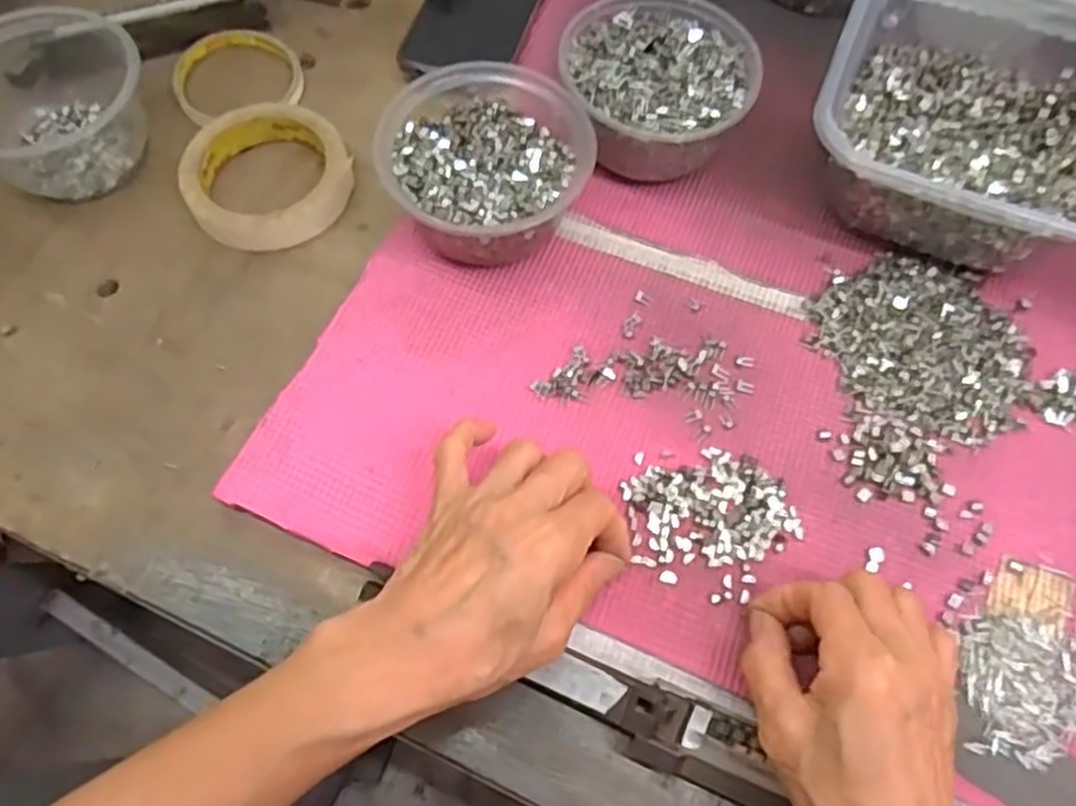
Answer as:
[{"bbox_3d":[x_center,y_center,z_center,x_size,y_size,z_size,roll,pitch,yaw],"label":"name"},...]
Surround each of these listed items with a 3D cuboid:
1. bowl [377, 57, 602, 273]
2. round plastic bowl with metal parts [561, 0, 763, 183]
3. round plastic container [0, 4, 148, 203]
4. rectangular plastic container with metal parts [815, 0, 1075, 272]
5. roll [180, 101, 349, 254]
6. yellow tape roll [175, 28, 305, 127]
[{"bbox_3d":[-0.029,-0.134,0.452,0.109,0.056,0.114,1,64,-1],"label":"bowl"},{"bbox_3d":[0.071,-0.189,0.477,0.109,0.059,0.114,1,64,-1],"label":"round plastic bowl with metal parts"},{"bbox_3d":[-0.297,-0.185,0.478,0.110,0.059,0.116,0,66,0],"label":"round plastic container"},{"bbox_3d":[0.251,-0.162,0.460,0.170,0.075,0.165,21,66,10],"label":"rectangular plastic container with metal parts"},{"bbox_3d":[-0.164,-0.139,0.482,0.097,0.019,0.098,0,66,0],"label":"roll"},{"bbox_3d":[-0.203,-0.224,0.536,0.082,0.014,0.078,0,66,0],"label":"yellow tape roll"}]

